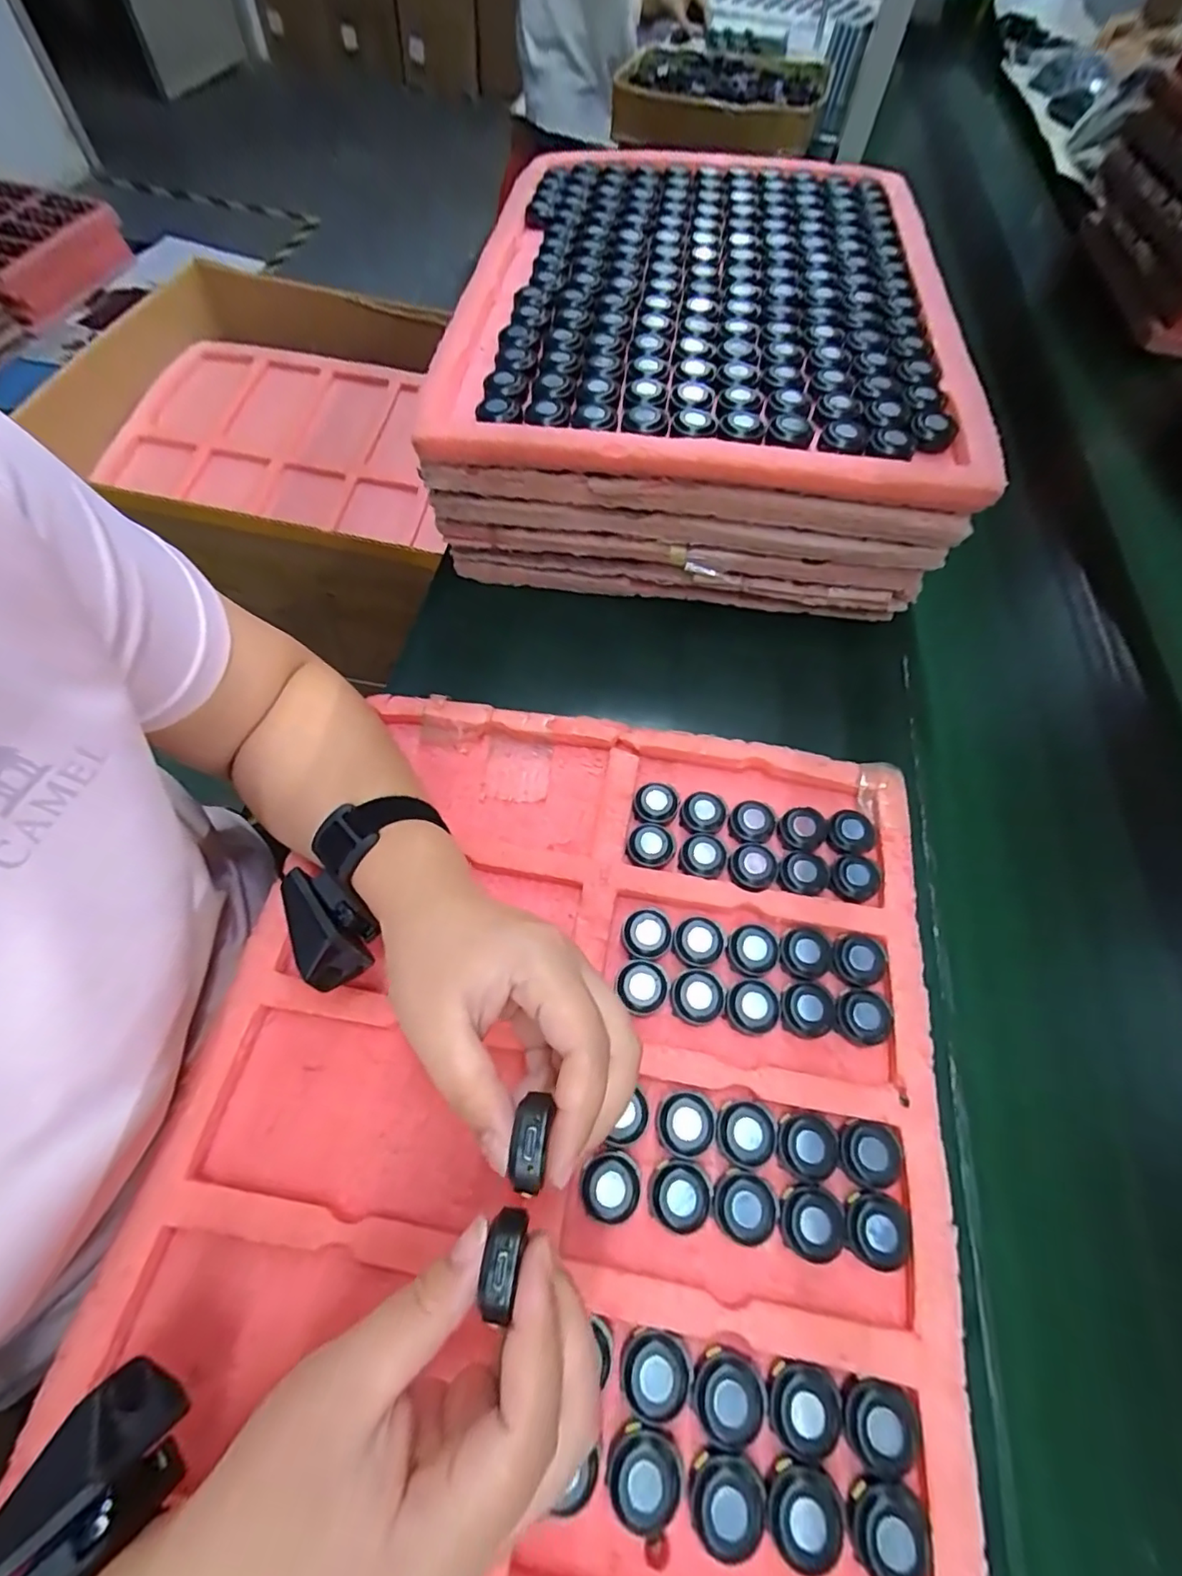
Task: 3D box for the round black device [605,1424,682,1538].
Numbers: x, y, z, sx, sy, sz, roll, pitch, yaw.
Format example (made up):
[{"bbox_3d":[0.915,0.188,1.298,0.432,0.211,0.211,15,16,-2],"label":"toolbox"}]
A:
[{"bbox_3d":[0.025,0.281,0.228,0.033,0.009,0.029,27,65,14],"label":"round black device"}]

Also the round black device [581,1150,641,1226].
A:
[{"bbox_3d":[0.009,0.193,0.275,0.028,0.012,0.029,0,61,0],"label":"round black device"}]

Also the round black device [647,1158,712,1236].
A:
[{"bbox_3d":[0.044,0.198,0.275,0.029,0.009,0.029,0,61,0],"label":"round black device"}]

